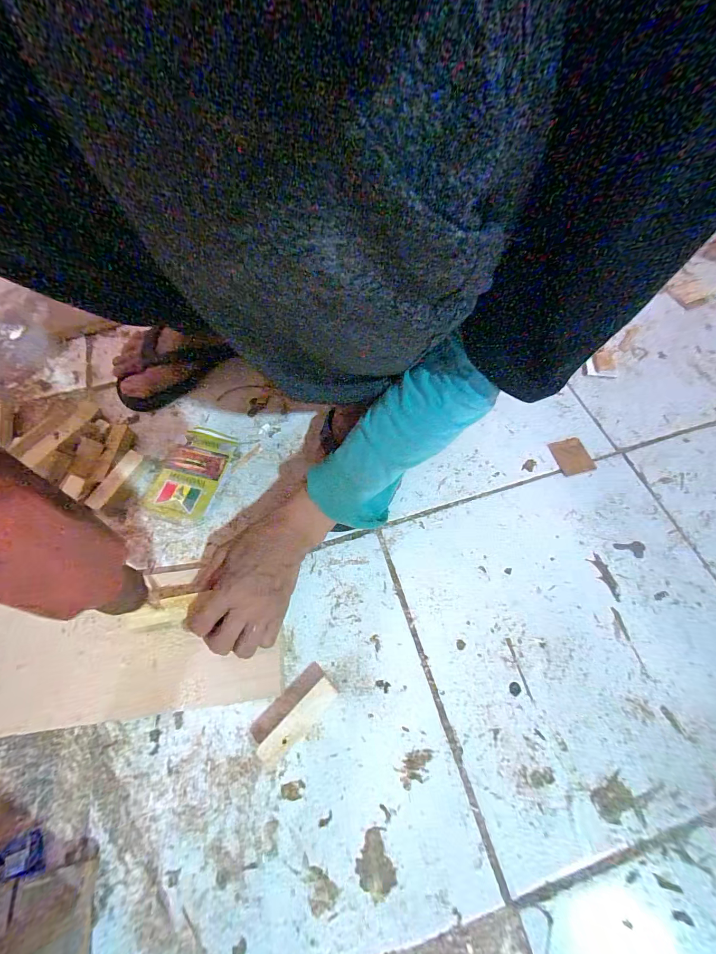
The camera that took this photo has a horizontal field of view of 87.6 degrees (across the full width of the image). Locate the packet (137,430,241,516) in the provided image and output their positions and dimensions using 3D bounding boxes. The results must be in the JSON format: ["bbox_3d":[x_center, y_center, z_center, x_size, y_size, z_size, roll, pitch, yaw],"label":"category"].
[{"bbox_3d":[-0.194,-0.008,0.434,0.077,0.012,0.111,13,65,8],"label":"packet"}]

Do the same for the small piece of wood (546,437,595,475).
[{"bbox_3d":[0.248,-0.025,0.434,0.038,0.007,0.047,-9,64,-3],"label":"small piece of wood"}]

